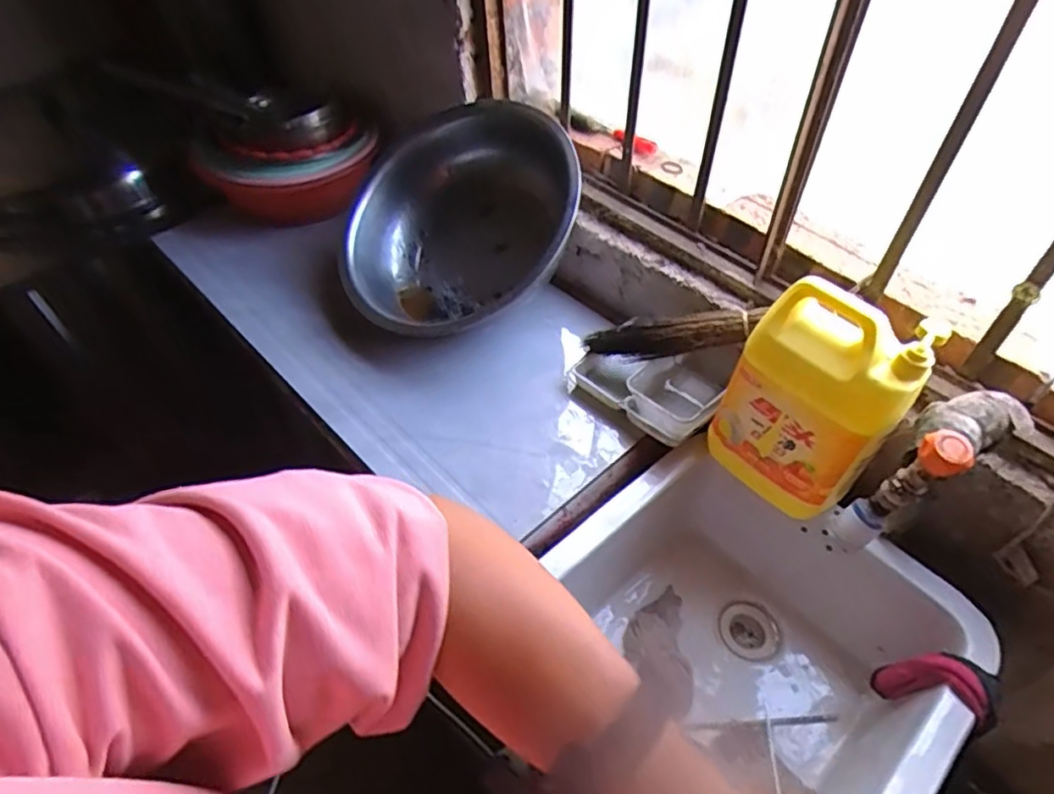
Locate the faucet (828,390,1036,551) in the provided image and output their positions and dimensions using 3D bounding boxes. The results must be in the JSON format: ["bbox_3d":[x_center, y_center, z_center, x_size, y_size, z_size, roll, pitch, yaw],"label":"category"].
[{"bbox_3d":[0.430,0.079,0.703,0.211,0.199,0.074,-27,54,-20],"label":"faucet"}]

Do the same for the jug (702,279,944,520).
[{"bbox_3d":[0.344,0.015,0.786,0.204,0.262,0.117,33,58,25],"label":"jug"}]

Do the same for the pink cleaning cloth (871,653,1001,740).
[{"bbox_3d":[0.474,0.345,0.765,0.074,0.146,0.073,48,59,-7],"label":"pink cleaning cloth"}]

